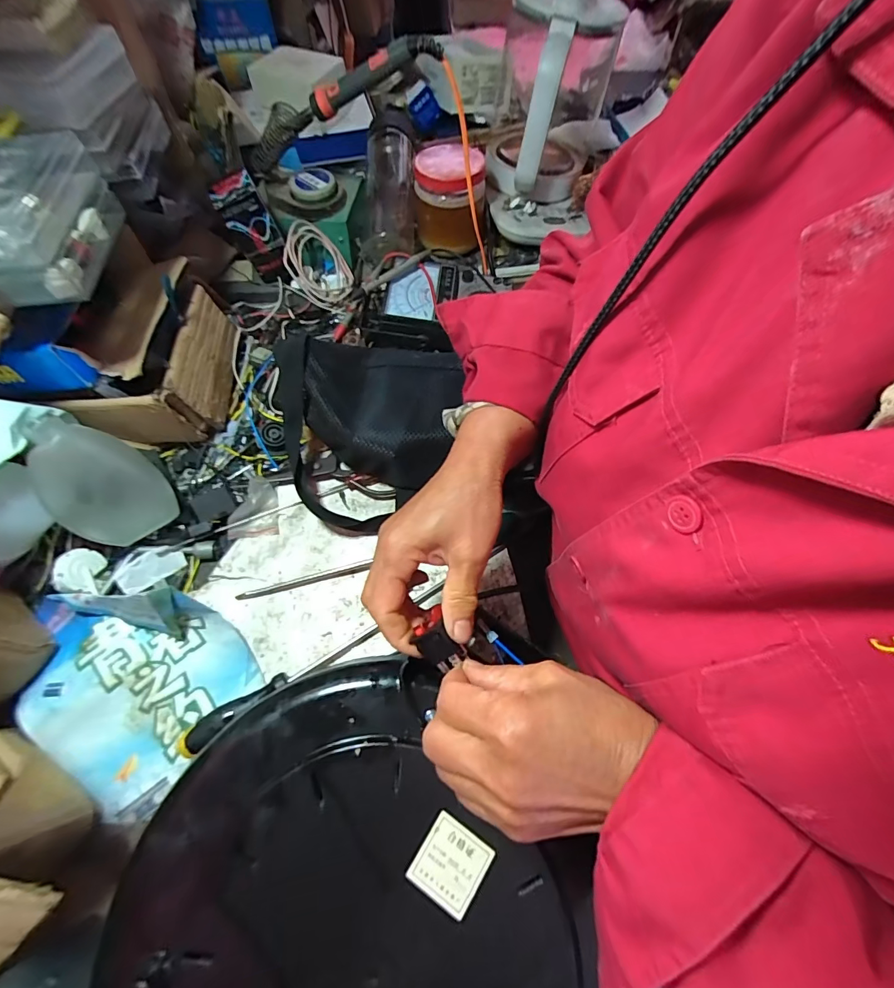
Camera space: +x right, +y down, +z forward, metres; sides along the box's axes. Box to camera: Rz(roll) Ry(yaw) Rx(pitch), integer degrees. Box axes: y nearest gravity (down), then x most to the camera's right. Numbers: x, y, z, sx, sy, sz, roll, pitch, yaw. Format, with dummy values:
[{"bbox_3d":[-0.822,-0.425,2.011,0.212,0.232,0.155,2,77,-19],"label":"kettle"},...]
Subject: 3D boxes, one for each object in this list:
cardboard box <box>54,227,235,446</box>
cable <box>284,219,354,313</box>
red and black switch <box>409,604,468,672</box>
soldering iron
[{"bbox_3d":[-0.302,-0.152,0.462,0.112,0.111,0.181,3,63,0],"label":"cardboard box"},{"bbox_3d":[-0.169,-0.293,0.574,0.089,0.037,0.088,1,88,-32],"label":"cable"},{"bbox_3d":[-0.006,0.093,0.282,0.023,0.021,0.034,-31,68,-16],"label":"red and black switch"},{"bbox_3d":[-0.128,-0.408,0.462,0.258,0.038,0.032,-6,59,29],"label":"soldering iron"}]

